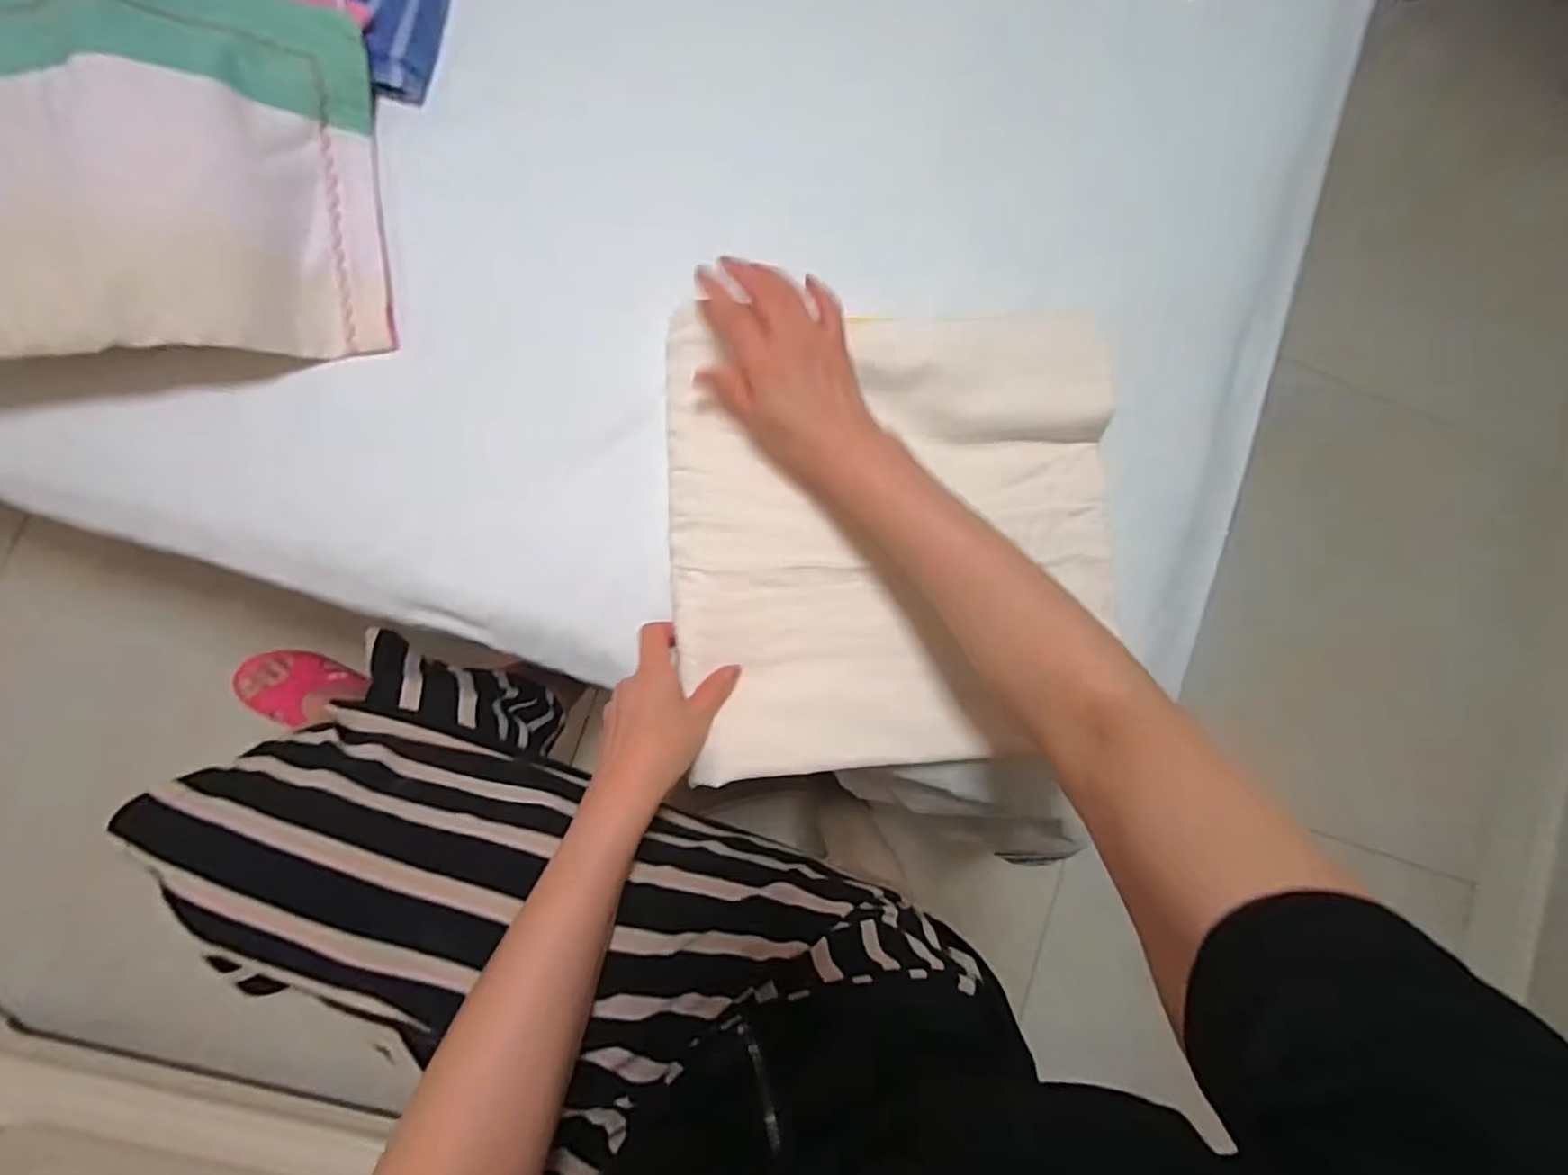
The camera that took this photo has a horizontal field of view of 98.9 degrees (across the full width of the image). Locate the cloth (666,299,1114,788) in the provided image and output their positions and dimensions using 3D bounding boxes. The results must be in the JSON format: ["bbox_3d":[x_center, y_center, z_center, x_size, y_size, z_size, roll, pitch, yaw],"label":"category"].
[{"bbox_3d":[0.083,-0.031,0.501,0.322,0.051,0.334,-3,88,-8],"label":"cloth"}]

